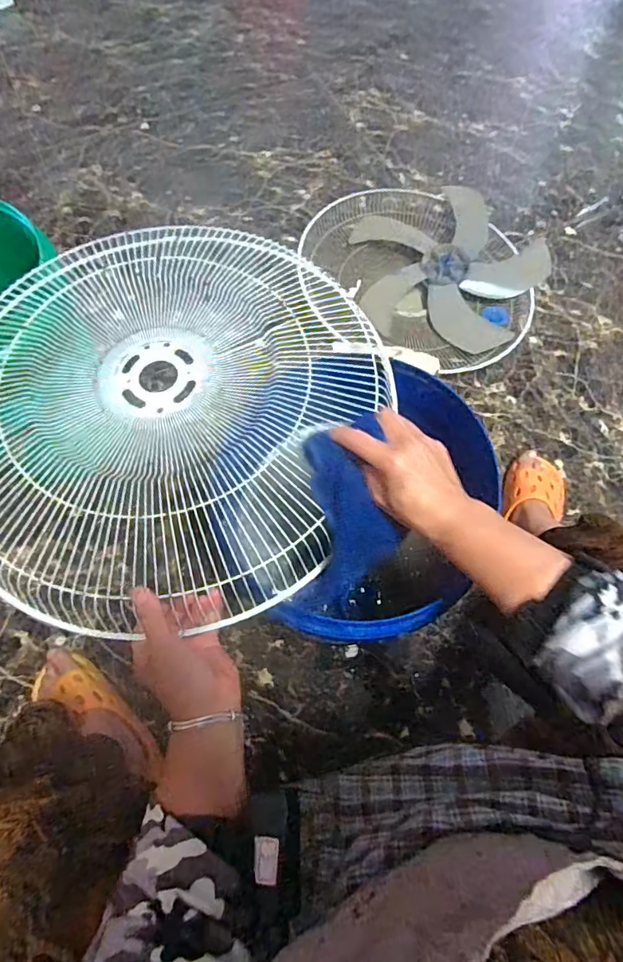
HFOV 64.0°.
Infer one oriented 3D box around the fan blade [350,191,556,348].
[{"bbox_3d":[0.303,-0.472,1.104,0.428,0.080,0.405,1,67,-3],"label":"fan blade"}]

